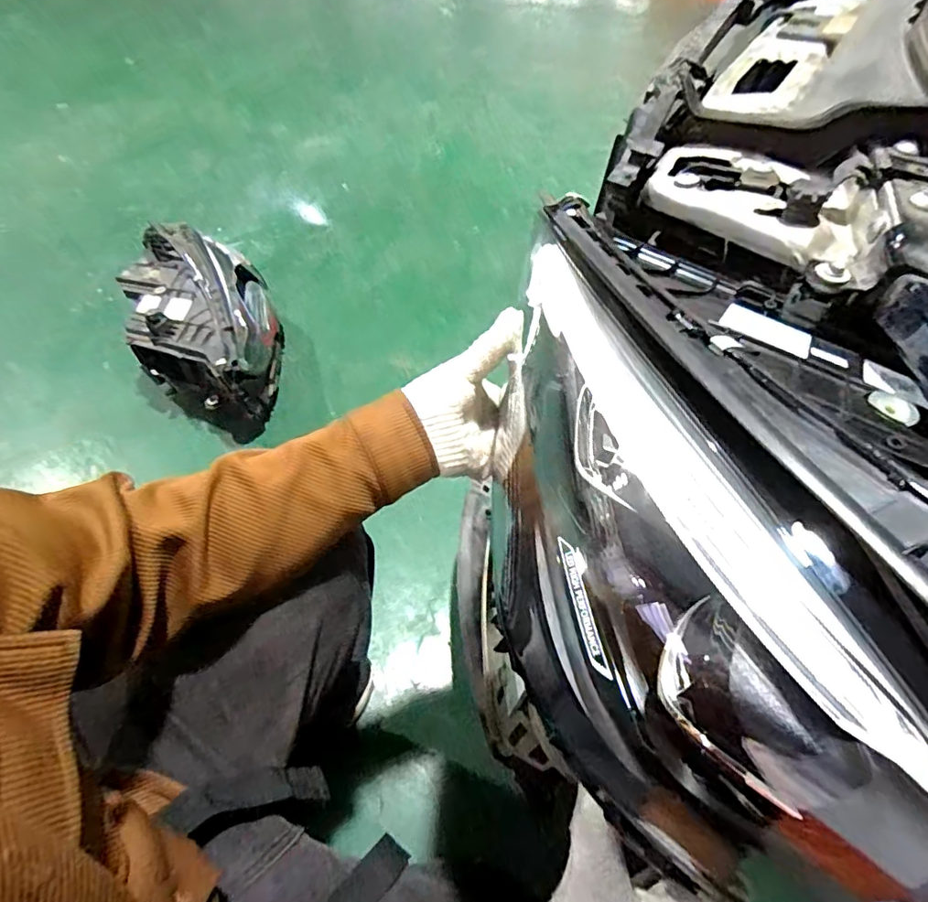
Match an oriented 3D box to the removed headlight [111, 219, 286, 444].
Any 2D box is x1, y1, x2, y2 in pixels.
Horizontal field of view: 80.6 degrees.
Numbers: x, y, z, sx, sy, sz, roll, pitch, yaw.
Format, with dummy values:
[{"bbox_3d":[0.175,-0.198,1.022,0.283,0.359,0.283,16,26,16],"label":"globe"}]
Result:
[{"bbox_3d":[-0.565,-0.284,1.202,0.299,0.219,0.520,-15,55,-16],"label":"removed headlight"}]

